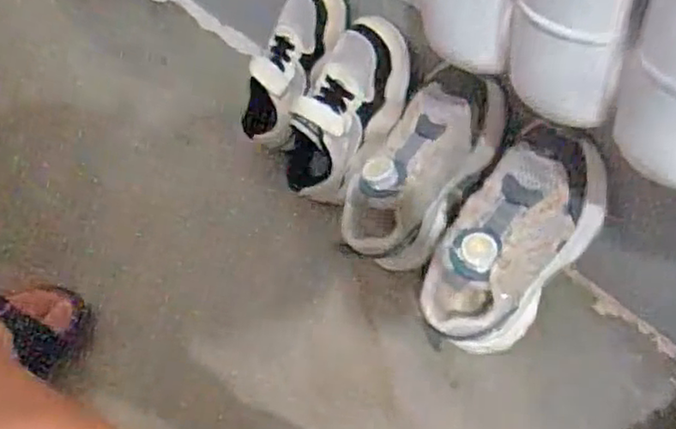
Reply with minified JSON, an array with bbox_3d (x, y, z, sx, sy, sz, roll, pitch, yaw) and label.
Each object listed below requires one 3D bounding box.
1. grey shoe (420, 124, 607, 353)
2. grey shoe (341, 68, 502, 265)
[{"bbox_3d":[0.134,0.022,0.527,0.096,0.085,0.189,38,101,29],"label":"grey shoe"},{"bbox_3d":[0.078,-0.044,0.594,0.191,0.110,0.096,-53,29,11],"label":"grey shoe"}]

